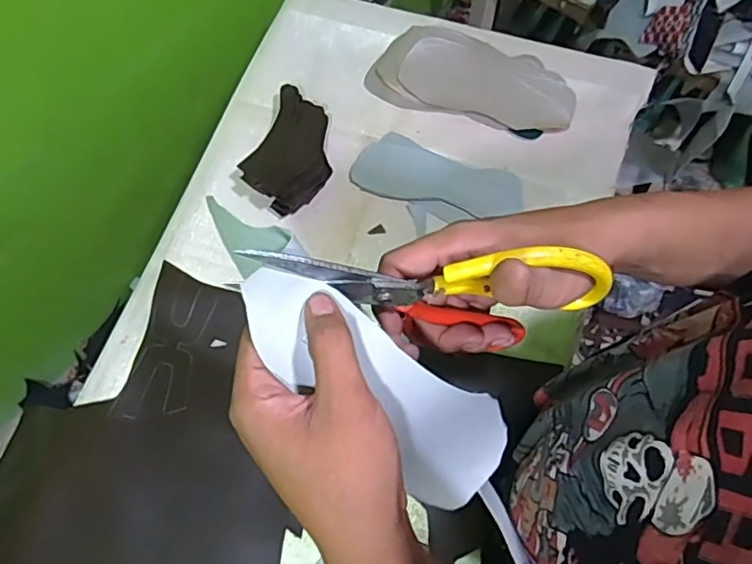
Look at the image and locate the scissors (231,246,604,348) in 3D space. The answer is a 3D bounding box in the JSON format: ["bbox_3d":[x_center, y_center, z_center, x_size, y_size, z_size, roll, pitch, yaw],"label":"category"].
[{"bbox_3d":[0.031,0.004,0.331,0.205,0.093,0.013,4,68,-15],"label":"scissors"}]

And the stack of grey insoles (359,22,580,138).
[{"bbox_3d":[0.150,-0.319,0.912,0.322,0.045,0.138,16,70,8],"label":"stack of grey insoles"}]

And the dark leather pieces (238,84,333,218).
[{"bbox_3d":[-0.119,-0.195,0.863,0.117,0.046,0.184,22,71,11],"label":"dark leather pieces"}]

